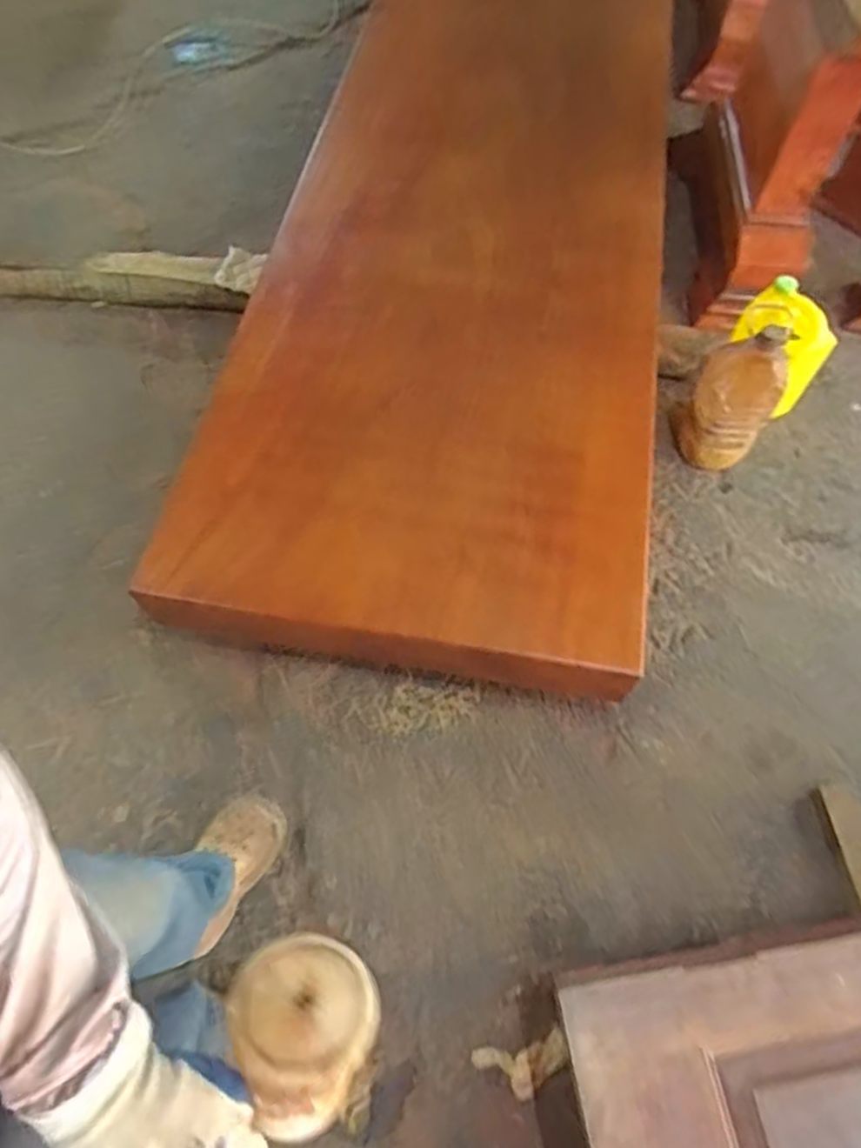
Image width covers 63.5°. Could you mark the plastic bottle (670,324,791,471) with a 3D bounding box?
[{"bbox_3d":[0.644,-0.391,1.478,0.180,0.326,0.182,27,66,12],"label":"plastic bottle"}]

